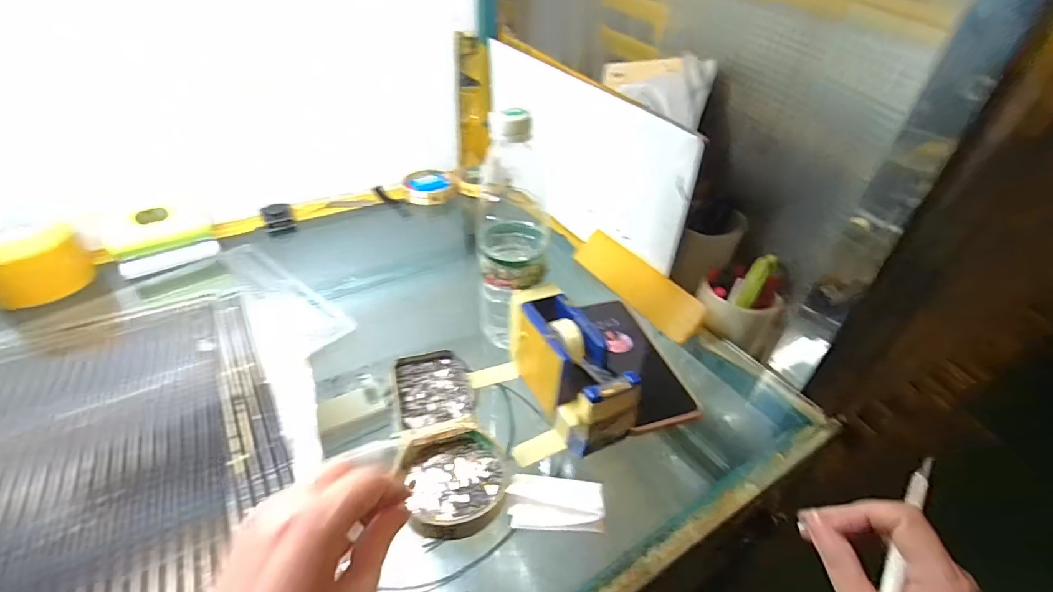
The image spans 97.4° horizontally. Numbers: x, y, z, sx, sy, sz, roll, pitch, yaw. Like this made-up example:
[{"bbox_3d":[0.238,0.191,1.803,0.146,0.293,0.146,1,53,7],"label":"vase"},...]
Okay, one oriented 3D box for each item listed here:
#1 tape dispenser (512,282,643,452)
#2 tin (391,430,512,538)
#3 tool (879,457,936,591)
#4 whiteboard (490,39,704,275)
[{"bbox_3d":[0.033,0.060,0.389,0.052,0.069,0.139,-15,41,-21],"label":"tape dispenser"},{"bbox_3d":[-0.049,0.137,0.345,0.079,0.018,0.082,1,38,-1],"label":"tin"},{"bbox_3d":[0.226,0.161,0.280,0.008,0.012,0.153,27,63,26],"label":"tool"},{"bbox_3d":[0.053,-0.198,0.631,0.020,0.191,0.453,-14,42,-23],"label":"whiteboard"}]

